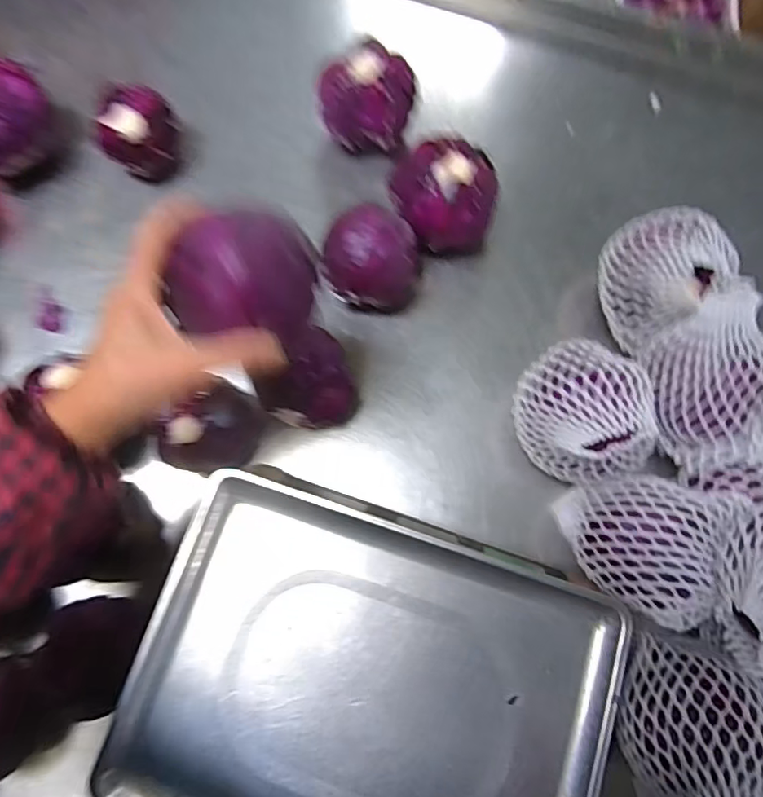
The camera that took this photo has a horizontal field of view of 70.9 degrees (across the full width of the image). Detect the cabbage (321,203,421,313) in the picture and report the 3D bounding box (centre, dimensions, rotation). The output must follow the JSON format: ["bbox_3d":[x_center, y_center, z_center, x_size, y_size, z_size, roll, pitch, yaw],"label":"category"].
[{"bbox_3d":[-0.011,-0.141,0.549,0.099,0.097,0.085,6,76,1],"label":"cabbage"}]

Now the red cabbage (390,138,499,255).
[{"bbox_3d":[0.067,-0.209,0.567,0.101,0.102,0.092,0,76,-1],"label":"red cabbage"}]

